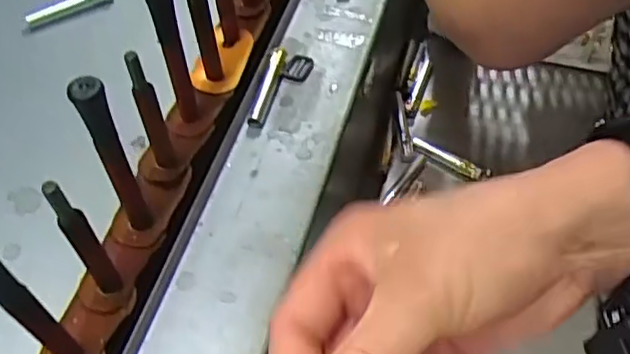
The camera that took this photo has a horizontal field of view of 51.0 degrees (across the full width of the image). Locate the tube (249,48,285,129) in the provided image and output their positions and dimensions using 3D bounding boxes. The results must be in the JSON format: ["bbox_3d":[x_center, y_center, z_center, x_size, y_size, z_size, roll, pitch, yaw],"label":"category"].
[{"bbox_3d":[-0.044,-0.086,0.629,0.014,0.018,0.092,12,50,6],"label":"tube"}]

